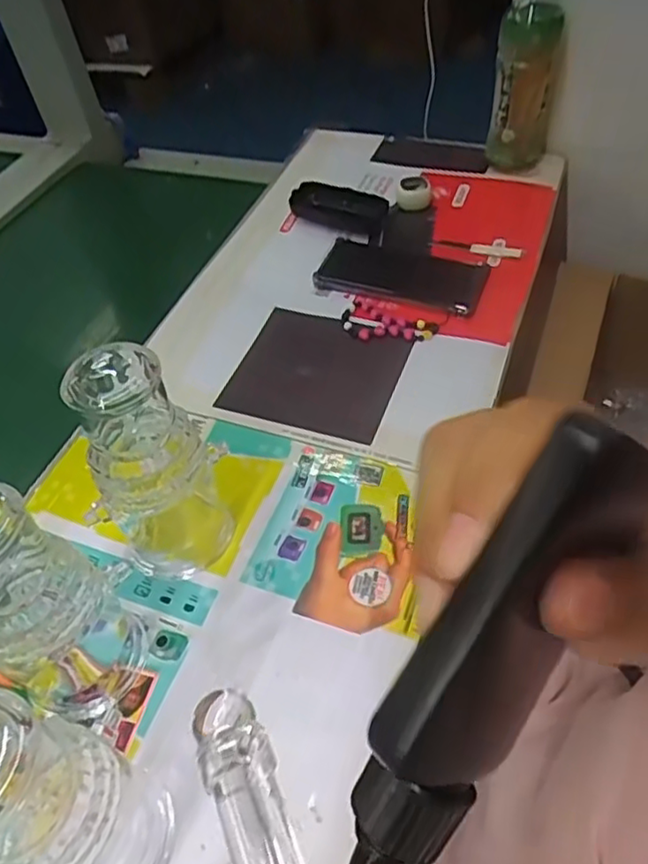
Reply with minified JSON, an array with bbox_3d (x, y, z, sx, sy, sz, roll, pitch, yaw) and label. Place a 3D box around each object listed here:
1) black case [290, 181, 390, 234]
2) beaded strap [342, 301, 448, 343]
[{"bbox_3d":[0.019,-0.251,0.736,0.112,0.034,0.055,21,55,22],"label":"black case"},{"bbox_3d":[0.063,-0.103,0.618,0.094,0.005,0.051,12,53,16],"label":"beaded strap"}]

